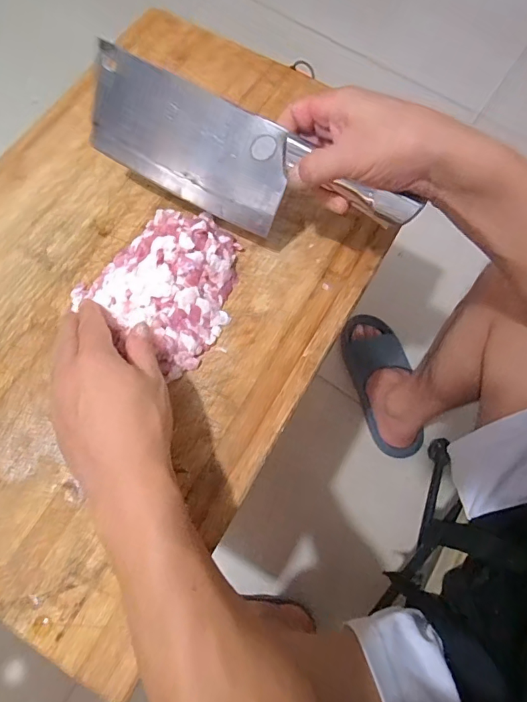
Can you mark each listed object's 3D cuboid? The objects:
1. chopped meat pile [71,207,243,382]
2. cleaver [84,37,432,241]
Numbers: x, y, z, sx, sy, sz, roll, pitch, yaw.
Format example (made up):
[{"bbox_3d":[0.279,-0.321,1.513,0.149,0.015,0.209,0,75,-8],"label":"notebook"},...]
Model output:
[{"bbox_3d":[-0.081,-0.066,0.400,0.124,0.032,0.138,36,73,11],"label":"chopped meat pile"},{"bbox_3d":[-0.016,-0.156,0.377,0.276,0.091,0.024,27,41,5],"label":"cleaver"}]

